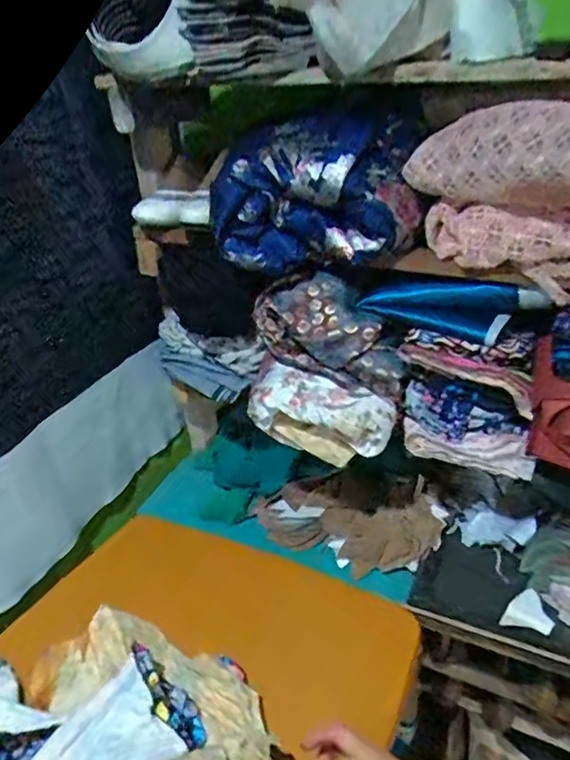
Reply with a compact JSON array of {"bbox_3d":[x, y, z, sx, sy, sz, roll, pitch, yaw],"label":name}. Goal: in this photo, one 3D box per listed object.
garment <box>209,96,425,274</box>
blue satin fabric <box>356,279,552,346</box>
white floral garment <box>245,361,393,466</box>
[{"bbox_3d":[0.038,-0.244,0.726,0.259,0.178,0.103,1,31,7],"label":"garment"},{"bbox_3d":[0.210,-0.095,0.736,0.217,0.072,0.030,9,33,20],"label":"blue satin fabric"},{"bbox_3d":[0.045,0.058,0.818,0.211,0.116,0.071,13,34,25],"label":"white floral garment"}]

